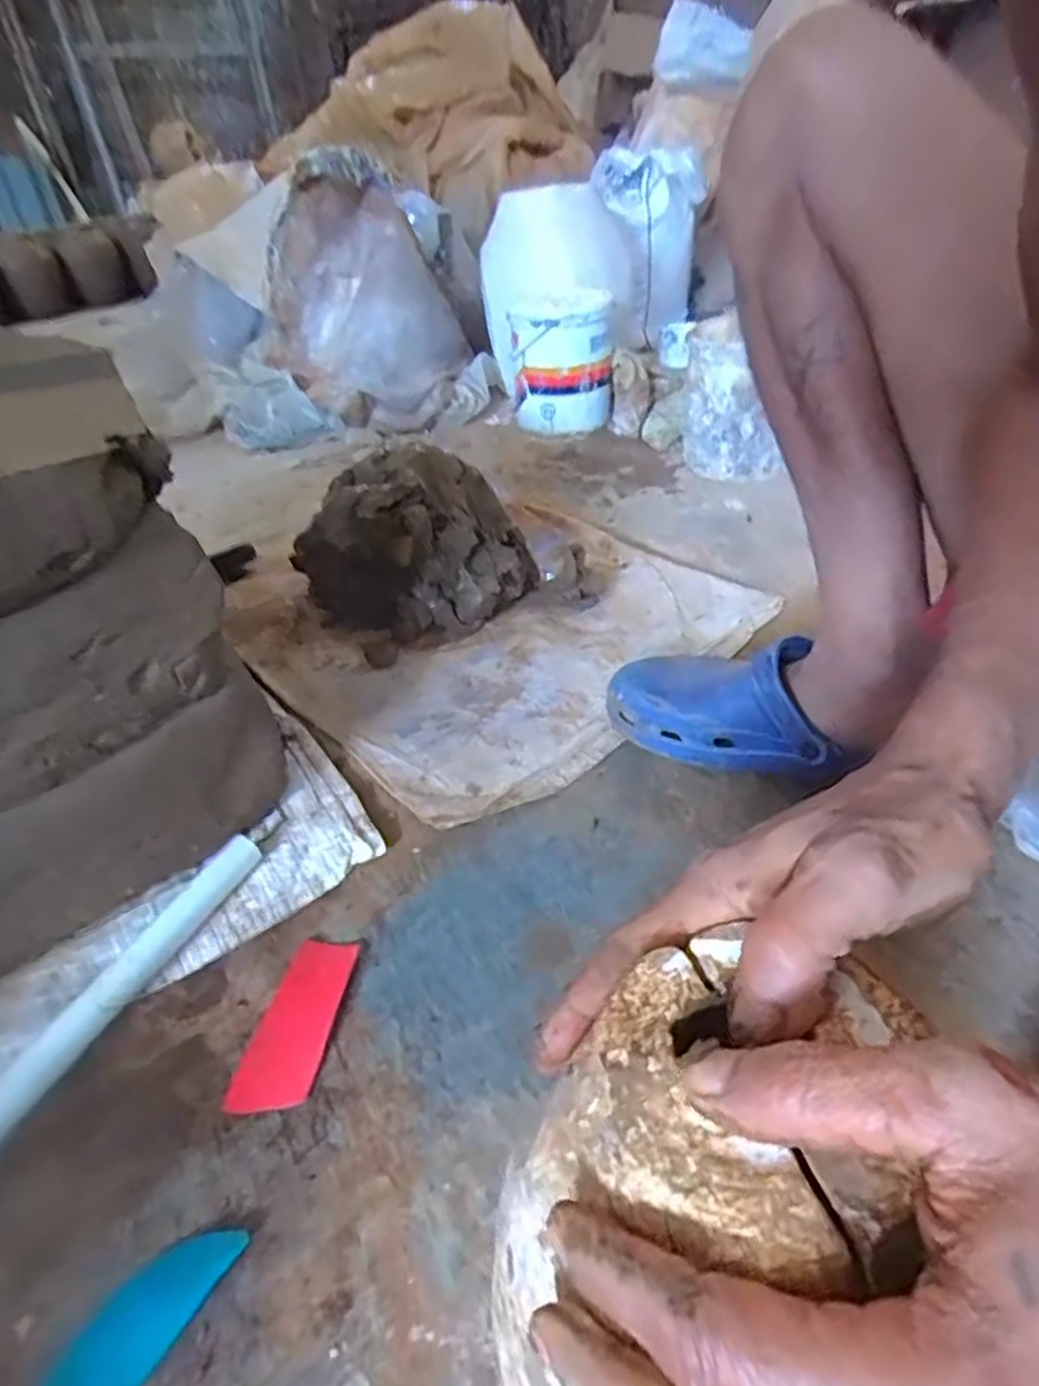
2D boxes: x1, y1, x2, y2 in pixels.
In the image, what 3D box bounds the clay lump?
[{"bbox_3d":[-0.113,-0.156,0.776,0.234,0.163,0.166,-14,39,-12],"label":"clay lump"}]

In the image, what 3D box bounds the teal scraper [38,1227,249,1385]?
[{"bbox_3d":[-0.187,0.304,0.335,0.042,0.006,0.121,20,45,28],"label":"teal scraper"}]

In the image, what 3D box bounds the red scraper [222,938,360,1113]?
[{"bbox_3d":[-0.138,0.204,0.454,0.046,0.007,0.108,3,39,11],"label":"red scraper"}]

